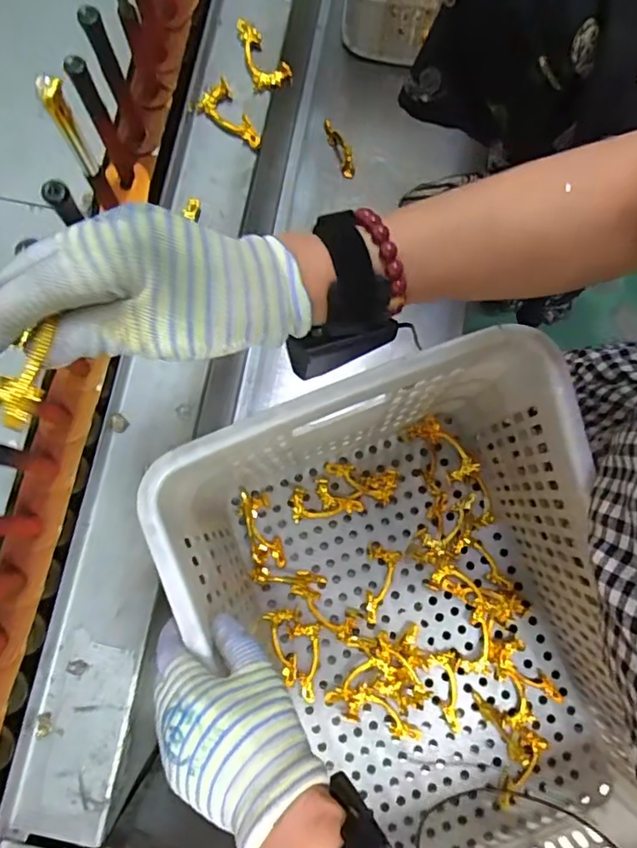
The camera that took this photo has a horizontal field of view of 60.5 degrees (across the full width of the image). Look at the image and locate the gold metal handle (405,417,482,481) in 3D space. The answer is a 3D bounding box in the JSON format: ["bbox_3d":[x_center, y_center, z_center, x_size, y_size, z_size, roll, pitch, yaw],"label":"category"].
[{"bbox_3d":[0.154,0.033,0.677,0.038,0.022,0.090,-39,78,-4],"label":"gold metal handle"}]

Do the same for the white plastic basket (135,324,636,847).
[{"bbox_3d":[0.102,0.234,0.521,0.335,0.284,0.517,-20,80,-4],"label":"white plastic basket"}]

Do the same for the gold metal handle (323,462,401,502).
[{"bbox_3d":[0.051,0.068,0.670,0.087,0.023,0.037,14,80,7],"label":"gold metal handle"}]

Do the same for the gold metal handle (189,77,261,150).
[{"bbox_3d":[-0.101,-0.326,0.585,0.045,0.018,0.082,-30,81,-6],"label":"gold metal handle"}]

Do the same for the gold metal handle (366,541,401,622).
[{"bbox_3d":[0.068,0.191,0.659,0.039,0.010,0.088,19,80,8],"label":"gold metal handle"}]

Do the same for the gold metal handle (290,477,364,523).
[{"bbox_3d":[0.007,0.091,0.669,0.083,0.019,0.046,-10,78,2],"label":"gold metal handle"}]

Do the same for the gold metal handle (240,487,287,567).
[{"bbox_3d":[-0.069,0.125,0.662,0.035,0.015,0.099,-16,78,1],"label":"gold metal handle"}]

